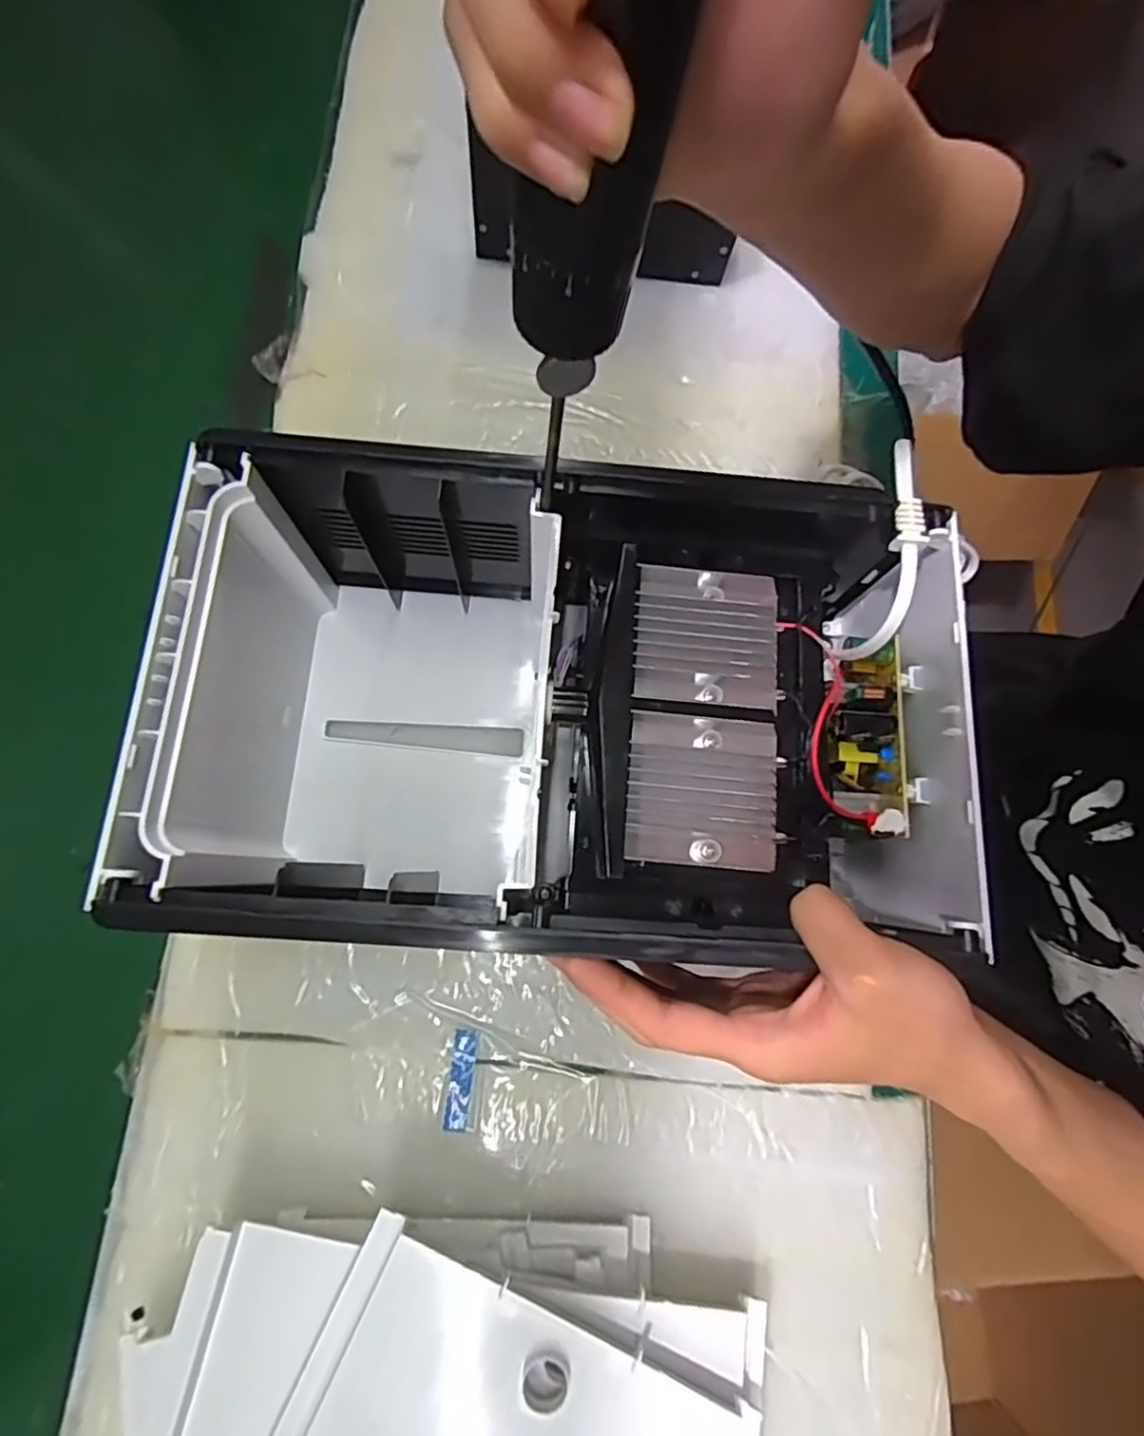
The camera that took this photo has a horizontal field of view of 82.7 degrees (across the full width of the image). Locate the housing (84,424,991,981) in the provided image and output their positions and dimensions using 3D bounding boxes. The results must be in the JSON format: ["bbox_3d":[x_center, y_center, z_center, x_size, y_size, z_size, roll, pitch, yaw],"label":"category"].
[{"bbox_3d":[-0.002,0.012,0.336,0.351,0.191,0.210,4,67,2],"label":"housing"}]

